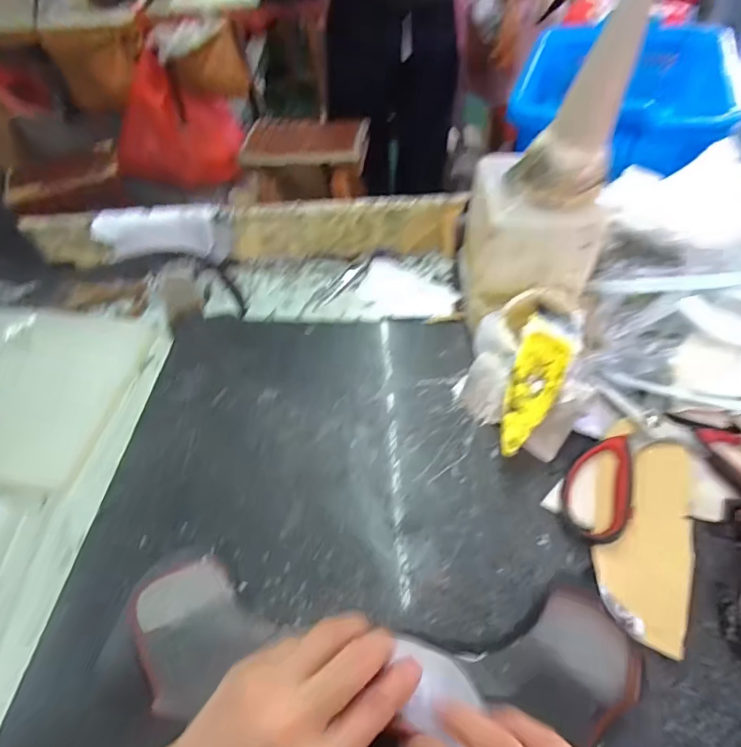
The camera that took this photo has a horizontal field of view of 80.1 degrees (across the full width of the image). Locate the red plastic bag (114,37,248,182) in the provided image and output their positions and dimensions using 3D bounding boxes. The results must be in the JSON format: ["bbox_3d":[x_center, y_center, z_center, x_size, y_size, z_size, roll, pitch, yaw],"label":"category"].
[{"bbox_3d":[-0.637,-0.795,1.462,0.412,0.355,0.132,-22,55,-13],"label":"red plastic bag"}]

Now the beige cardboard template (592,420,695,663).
[{"bbox_3d":[0.197,0.109,0.319,0.061,0.008,0.154,12,57,20],"label":"beige cardboard template"}]

